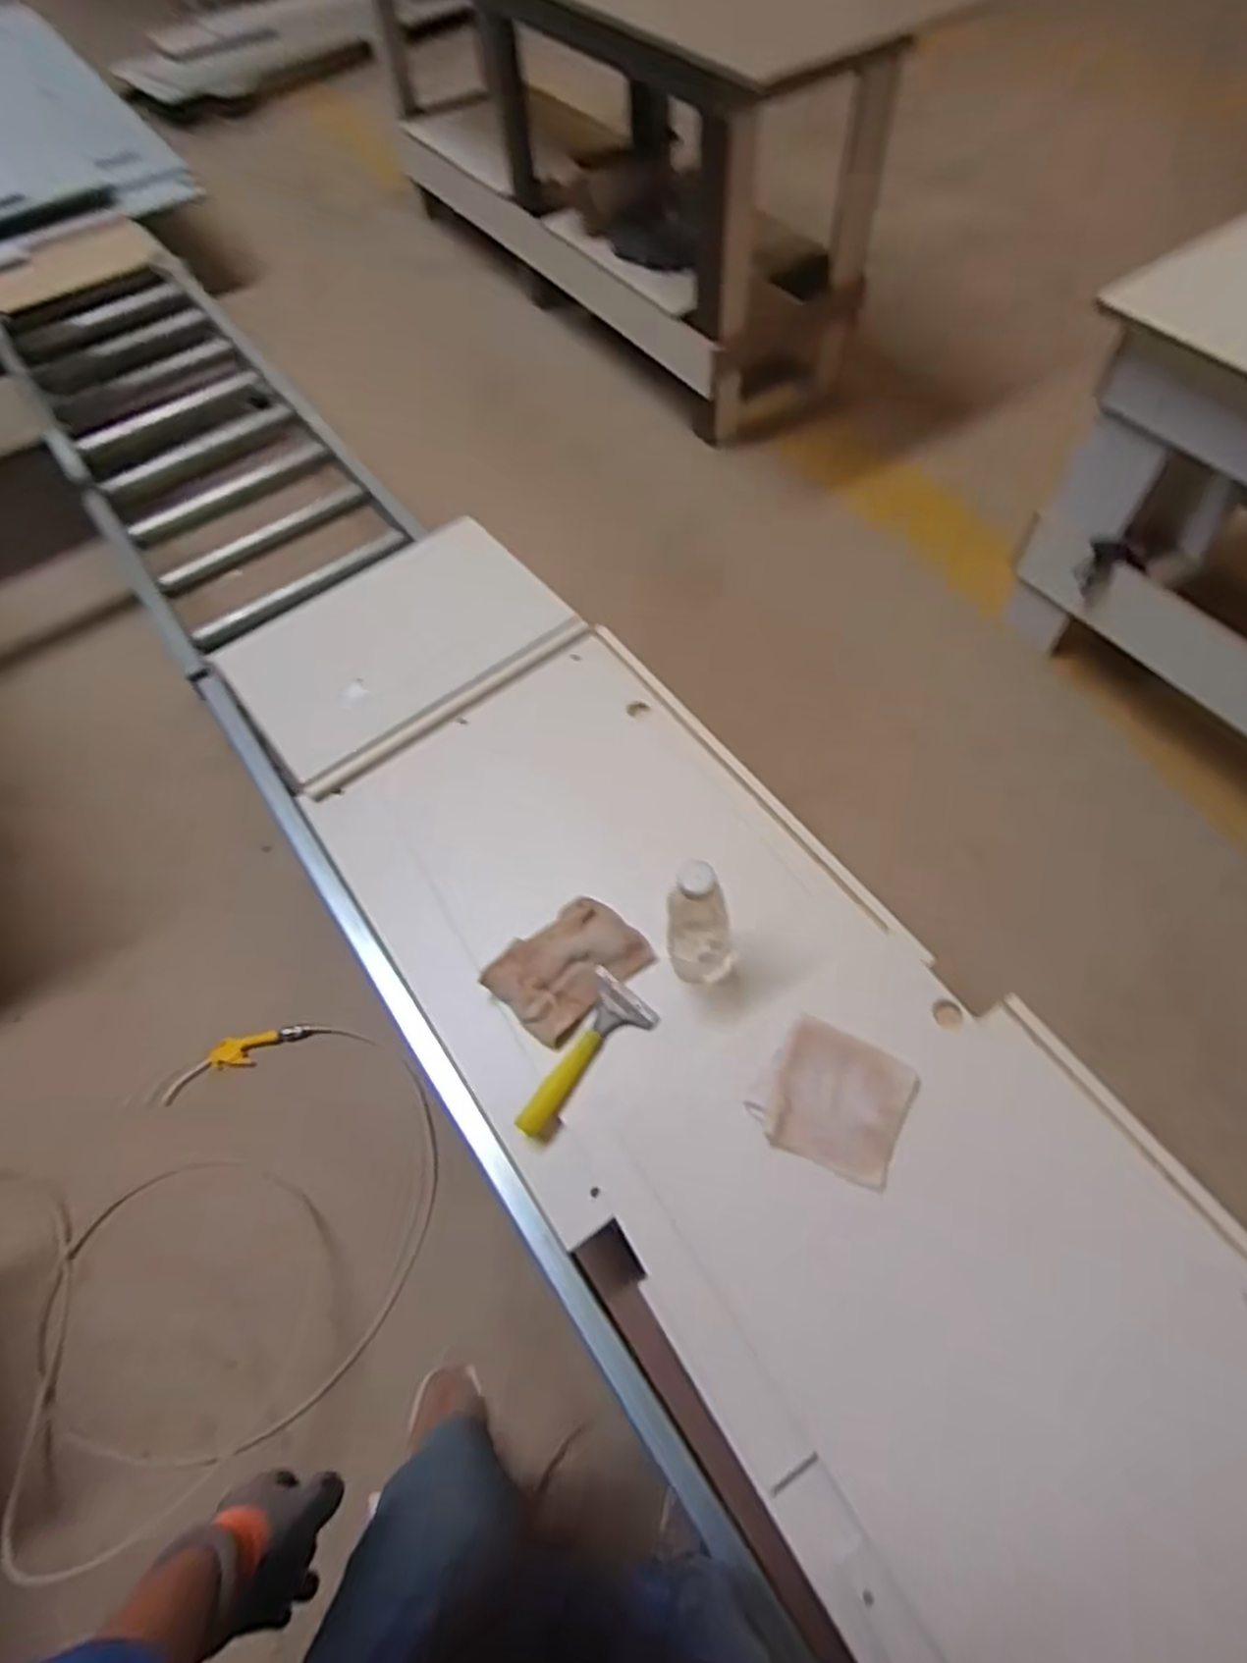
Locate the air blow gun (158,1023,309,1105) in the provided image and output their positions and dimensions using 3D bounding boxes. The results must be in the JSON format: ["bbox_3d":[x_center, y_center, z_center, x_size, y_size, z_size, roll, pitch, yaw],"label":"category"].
[{"bbox_3d":[-0.718,0.409,1.457,0.262,0.024,0.071,-25,62,-12],"label":"air blow gun"}]

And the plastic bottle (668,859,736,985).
[{"bbox_3d":[0.093,0.112,0.923,0.085,0.208,0.061,8,60,7],"label":"plastic bottle"}]

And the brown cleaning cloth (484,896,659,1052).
[{"bbox_3d":[-0.071,0.169,1.011,0.188,0.019,0.133,-40,65,-19],"label":"brown cleaning cloth"}]

